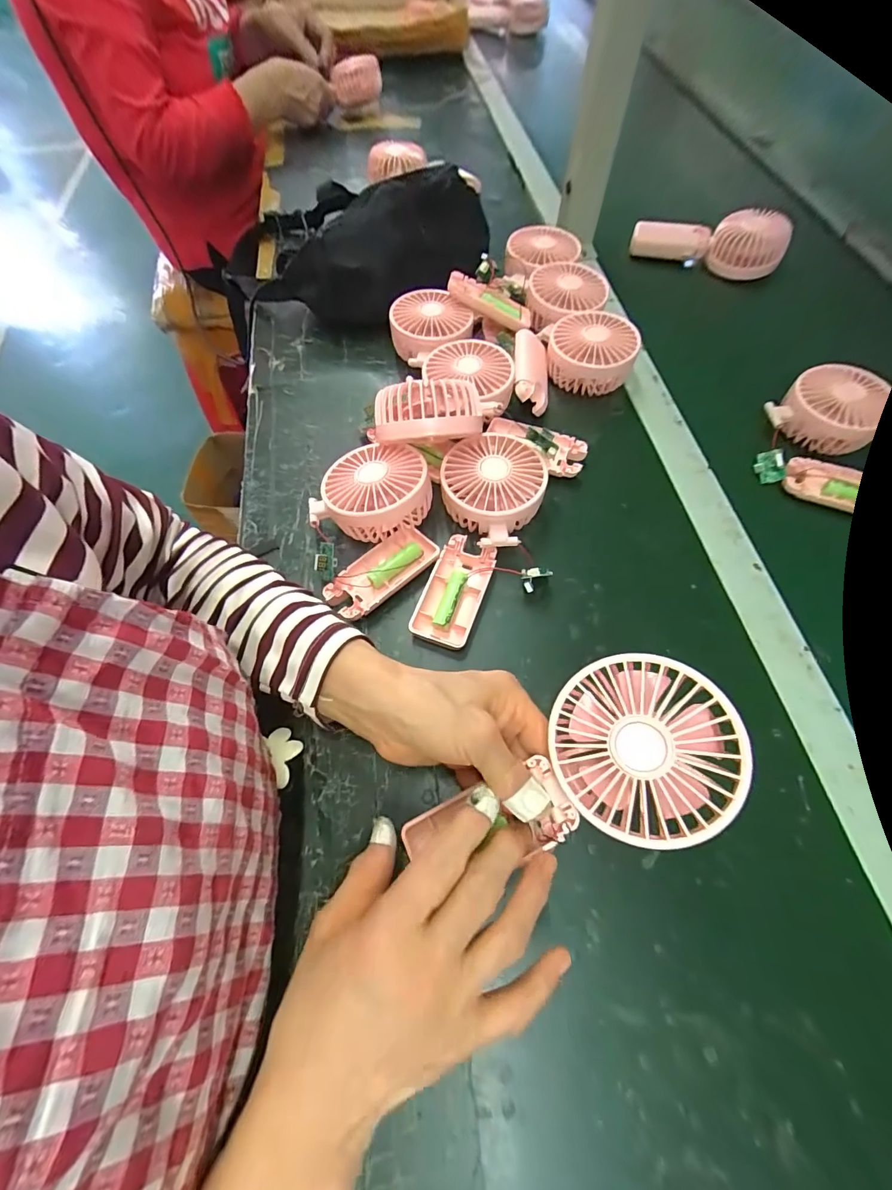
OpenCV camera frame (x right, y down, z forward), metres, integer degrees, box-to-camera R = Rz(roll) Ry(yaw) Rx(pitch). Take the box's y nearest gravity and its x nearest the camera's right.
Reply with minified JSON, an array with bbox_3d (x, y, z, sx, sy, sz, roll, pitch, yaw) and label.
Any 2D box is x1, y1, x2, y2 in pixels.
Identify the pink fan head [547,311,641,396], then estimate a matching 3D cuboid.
[{"bbox_3d":[0.150,-0.252,0.452,0.089,0.046,0.085,11,65,6],"label":"pink fan head"}]

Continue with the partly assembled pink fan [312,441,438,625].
[{"bbox_3d":[-0.059,-0.059,0.356,0.104,0.054,0.141,-13,64,-5],"label":"partly assembled pink fan"}]

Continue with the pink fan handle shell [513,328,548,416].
[{"bbox_3d":[0.086,-0.229,0.446,0.033,0.038,0.084,1,64,2],"label":"pink fan handle shell"}]

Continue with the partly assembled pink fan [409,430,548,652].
[{"bbox_3d":[0.023,-0.050,0.360,0.085,0.041,0.192,18,79,10],"label":"partly assembled pink fan"}]

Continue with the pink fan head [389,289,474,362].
[{"bbox_3d":[-0.014,-0.285,0.473,0.084,0.048,0.084,0,64,1],"label":"pink fan head"}]

